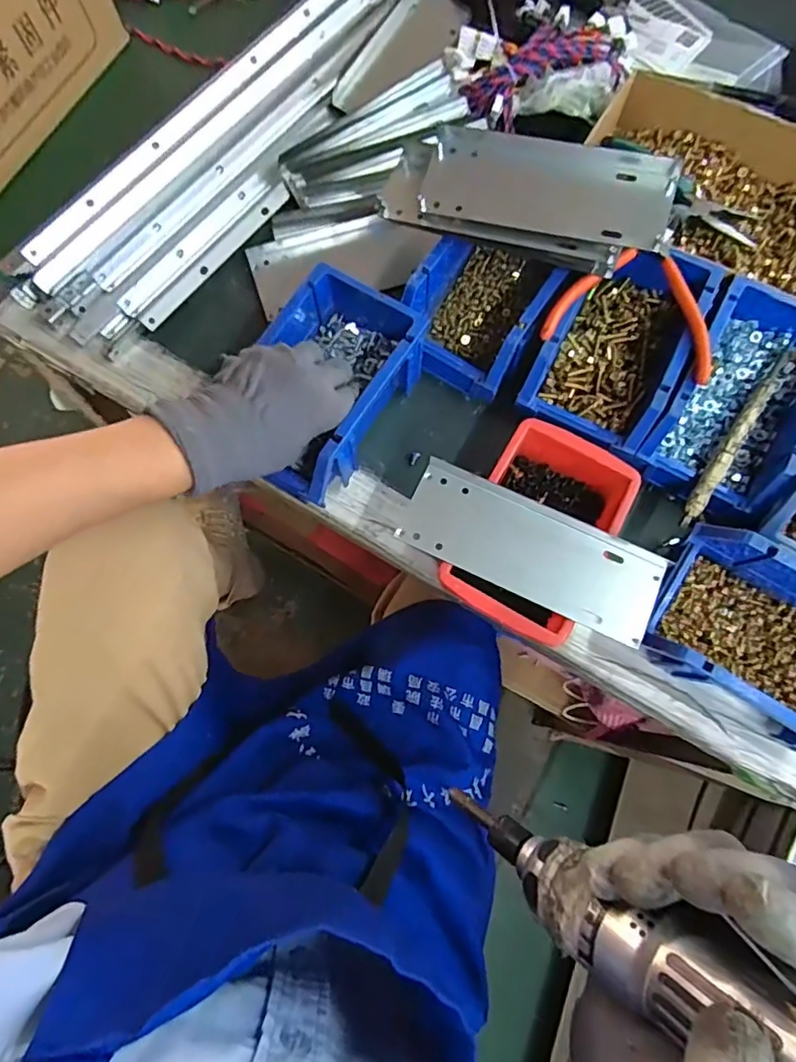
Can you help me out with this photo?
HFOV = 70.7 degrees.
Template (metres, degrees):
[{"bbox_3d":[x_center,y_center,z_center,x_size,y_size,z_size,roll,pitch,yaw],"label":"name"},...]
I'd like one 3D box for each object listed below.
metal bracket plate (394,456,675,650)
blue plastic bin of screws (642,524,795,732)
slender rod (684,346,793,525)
[{"bbox_3d":[0.095,0.013,0.398,0.179,0.015,0.067,24,77,7],"label":"metal bracket plate"},{"bbox_3d":[0.261,0.075,0.393,0.162,0.075,0.113,33,79,9],"label":"blue plastic bin of screws"},{"bbox_3d":[0.261,-0.072,0.429,0.017,0.020,0.169,34,79,9],"label":"slender rod"}]

